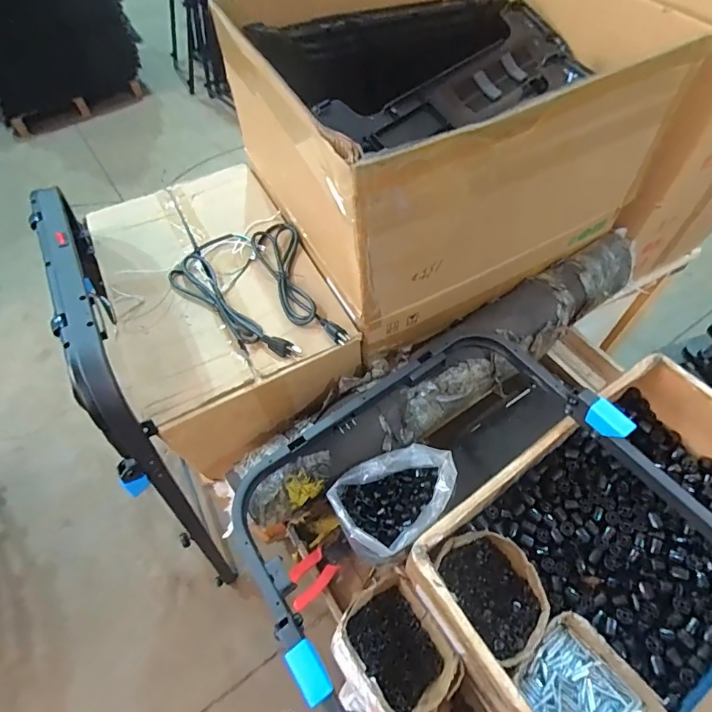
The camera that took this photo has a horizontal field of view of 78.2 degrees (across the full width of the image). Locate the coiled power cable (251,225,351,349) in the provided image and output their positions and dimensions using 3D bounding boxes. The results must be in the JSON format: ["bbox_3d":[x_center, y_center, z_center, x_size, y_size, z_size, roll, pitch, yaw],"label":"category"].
[{"bbox_3d":[-0.106,-0.120,0.742,0.087,0.027,0.295,-21,58,-9],"label":"coiled power cable"}]

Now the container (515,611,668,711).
[{"bbox_3d":[0.298,0.439,0.572,0.122,0.061,0.153,-37,62,-18],"label":"container"}]

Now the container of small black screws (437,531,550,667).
[{"bbox_3d":[0.208,0.341,0.648,0.117,0.048,0.159,-27,59,-12],"label":"container of small black screws"}]

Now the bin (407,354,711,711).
[{"bbox_3d":[0.376,0.276,0.617,0.520,0.143,0.346,-32,60,-16],"label":"bin"}]

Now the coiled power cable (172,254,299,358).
[{"bbox_3d":[-0.215,-0.078,0.728,0.070,0.030,0.302,-39,62,-19],"label":"coiled power cable"}]

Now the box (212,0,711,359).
[{"bbox_3d":[0.137,-0.407,0.777,0.577,0.336,0.525,-27,59,-12],"label":"box"}]

